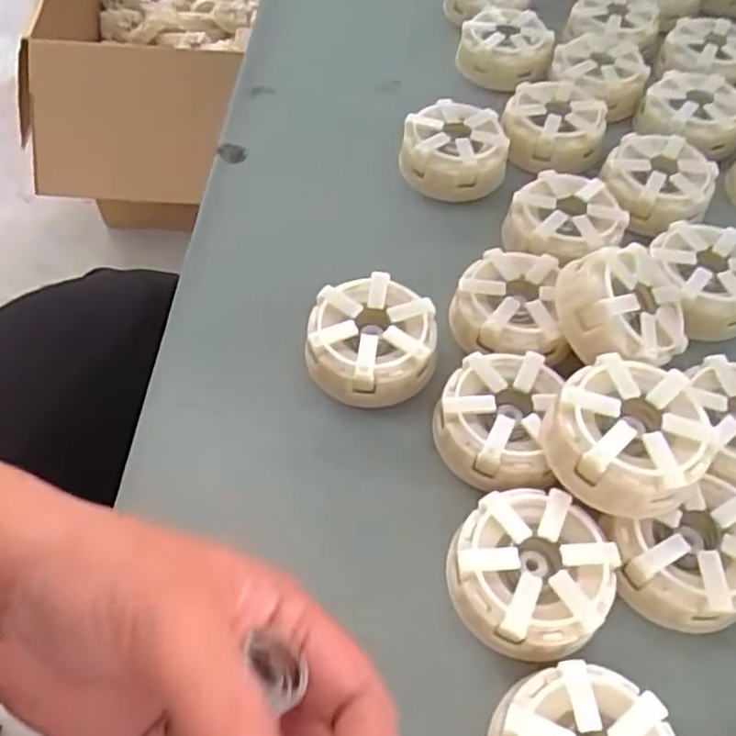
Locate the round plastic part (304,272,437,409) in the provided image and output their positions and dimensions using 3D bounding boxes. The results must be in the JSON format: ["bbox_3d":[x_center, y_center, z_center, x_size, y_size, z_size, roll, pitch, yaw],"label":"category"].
[{"bbox_3d":[0.002,-0.012,0.334,0.059,0.033,0.055,0,55,0],"label":"round plastic part"}]

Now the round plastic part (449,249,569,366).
[{"bbox_3d":[0.068,-0.031,0.341,0.052,0.022,0.055,-2,55,0],"label":"round plastic part"}]

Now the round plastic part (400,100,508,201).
[{"bbox_3d":[0.051,-0.130,0.417,0.061,0.034,0.061,0,55,0],"label":"round plastic part"}]

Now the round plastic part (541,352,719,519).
[{"bbox_3d":[0.103,0.028,0.277,0.058,0.030,0.058,0,57,-1],"label":"round plastic part"}]

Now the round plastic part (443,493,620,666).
[{"bbox_3d":[0.064,0.082,0.275,0.059,0.032,0.060,0,55,0],"label":"round plastic part"}]

